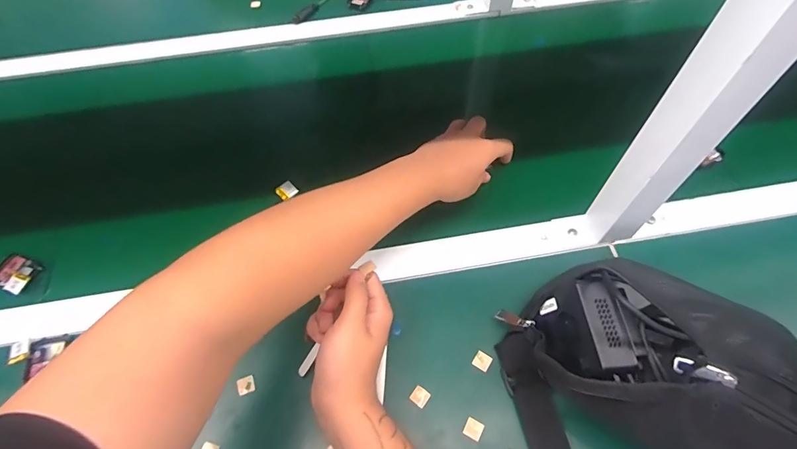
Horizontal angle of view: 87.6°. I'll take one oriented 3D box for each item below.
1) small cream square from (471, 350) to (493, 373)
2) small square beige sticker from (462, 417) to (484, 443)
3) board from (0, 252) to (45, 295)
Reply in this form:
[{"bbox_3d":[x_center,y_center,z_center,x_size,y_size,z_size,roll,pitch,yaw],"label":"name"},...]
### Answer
[{"bbox_3d":[0.082,0.132,0.404,0.016,0.004,0.016,29,65,19],"label":"small cream square"},{"bbox_3d":[0.068,0.184,0.374,0.016,0.004,0.016,26,64,18],"label":"small square beige sticker"},{"bbox_3d":[-0.434,0.054,0.469,0.043,0.013,0.042,15,50,2],"label":"board"}]

